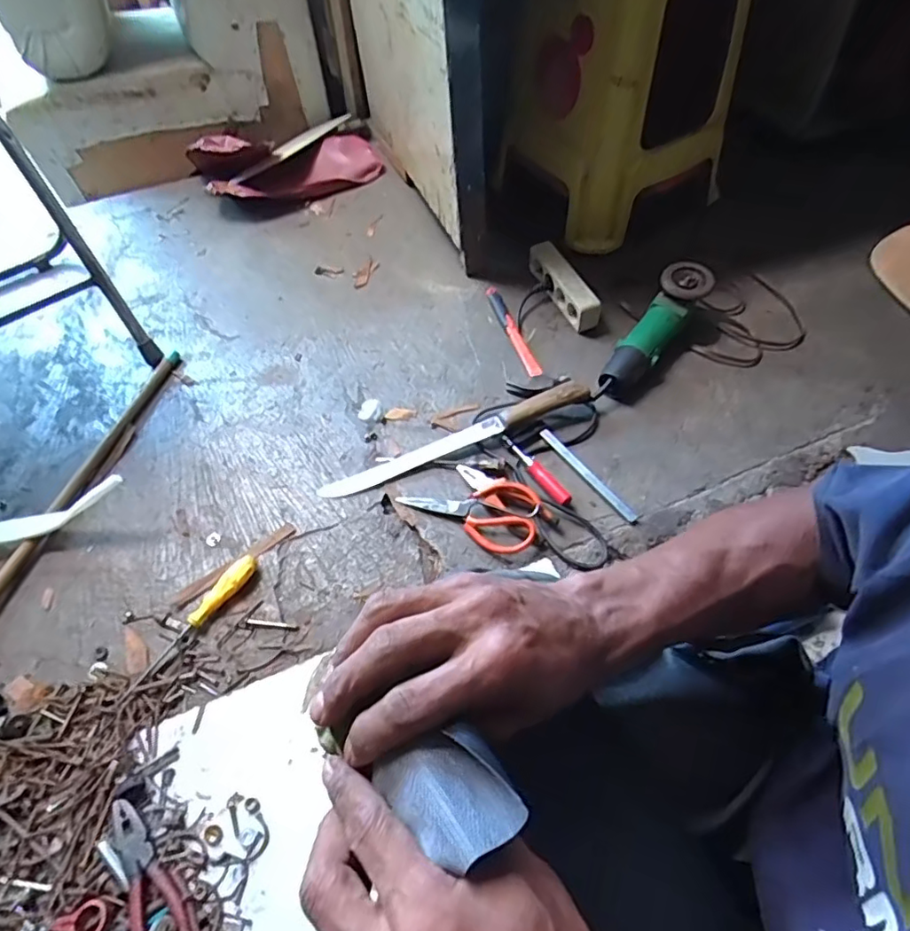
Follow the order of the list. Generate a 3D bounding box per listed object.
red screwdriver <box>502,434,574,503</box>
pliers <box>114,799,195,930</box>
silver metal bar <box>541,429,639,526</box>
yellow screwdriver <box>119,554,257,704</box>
[{"bbox_3d":[0.116,0.004,0.846,0.021,0.019,0.140,-34,62,-19],"label":"red screwdriver"},{"bbox_3d":[-0.297,0.421,0.564,0.052,0.010,0.191,-30,61,-18],"label":"pliers"},{"bbox_3d":[0.193,0.013,0.848,0.016,0.010,0.190,-34,62,-19],"label":"silver metal bar"},{"bbox_3d":[-0.340,0.201,0.740,0.030,0.026,0.215,35,64,21],"label":"yellow screwdriver"}]

